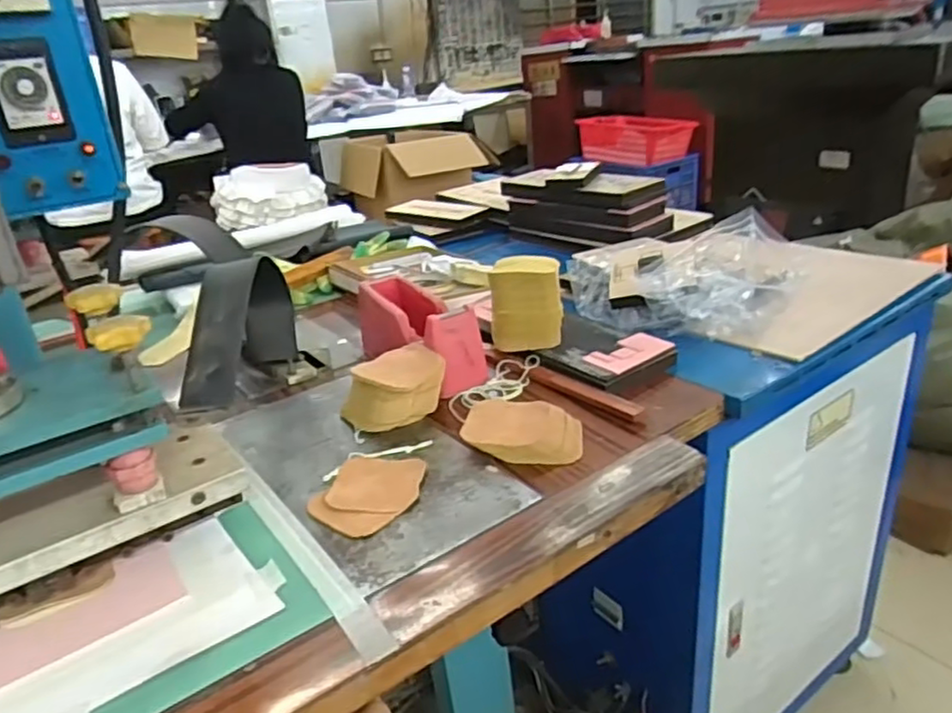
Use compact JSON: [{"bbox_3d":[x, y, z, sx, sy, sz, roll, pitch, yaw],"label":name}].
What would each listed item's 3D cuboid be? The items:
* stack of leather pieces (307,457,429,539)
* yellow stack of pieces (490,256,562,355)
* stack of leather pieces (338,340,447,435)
[{"bbox_3d":[-0.096,0.120,0.613,0.084,0.009,0.099,9,29,27],"label":"stack of leather pieces"},{"bbox_3d":[0.060,-0.070,0.841,0.086,0.091,0.087,-3,26,5],"label":"yellow stack of pieces"},{"bbox_3d":[-0.088,0.031,0.737,0.104,0.061,0.083,-24,32,-34],"label":"stack of leather pieces"}]

